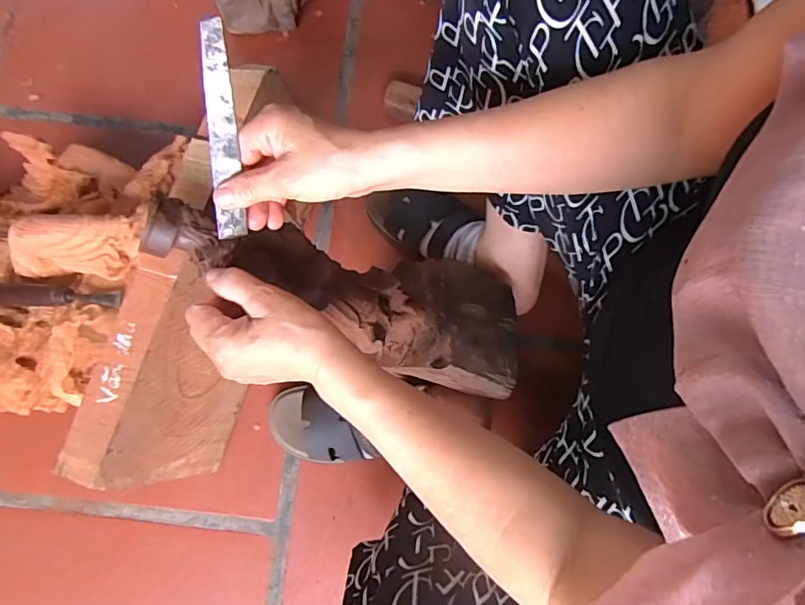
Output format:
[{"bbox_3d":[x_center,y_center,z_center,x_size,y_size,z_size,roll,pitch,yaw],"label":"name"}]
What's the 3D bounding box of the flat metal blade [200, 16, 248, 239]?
[{"bbox_3d":[-0.121,-0.109,0.333,0.020,0.004,0.138,-4,120,-13],"label":"flat metal blade"}]

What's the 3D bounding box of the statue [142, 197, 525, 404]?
[{"bbox_3d":[-0.045,-0.012,0.464,0.353,0.085,0.126,18,78,-24],"label":"statue"}]

